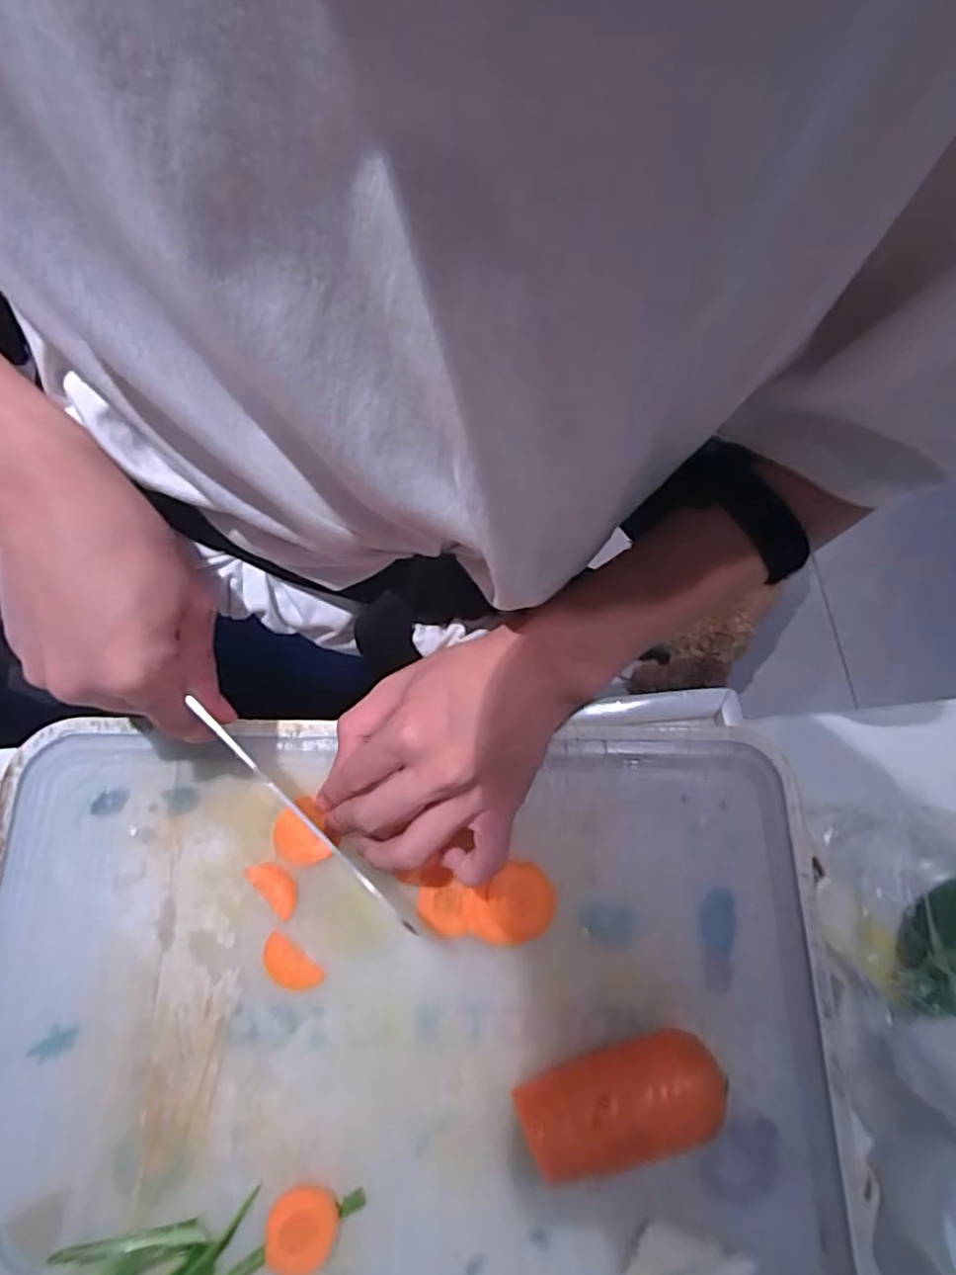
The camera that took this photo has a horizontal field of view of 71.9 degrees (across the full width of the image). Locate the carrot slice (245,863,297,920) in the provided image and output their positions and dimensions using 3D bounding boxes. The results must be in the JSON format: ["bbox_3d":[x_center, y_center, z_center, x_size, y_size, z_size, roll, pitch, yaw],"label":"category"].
[{"bbox_3d":[-0.100,0.123,0.327,0.031,0.004,0.015,43,73,11],"label":"carrot slice"}]

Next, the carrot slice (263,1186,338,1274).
[{"bbox_3d":[-0.075,0.252,0.280,0.029,0.004,0.028,5,51,-7],"label":"carrot slice"}]

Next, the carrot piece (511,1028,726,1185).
[{"bbox_3d":[0.060,0.201,0.289,0.082,0.045,0.039,-17,72,-10],"label":"carrot piece"}]

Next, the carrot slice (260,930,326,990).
[{"bbox_3d":[-0.091,0.158,0.316,0.032,0.004,0.016,40,72,10],"label":"carrot slice"}]

